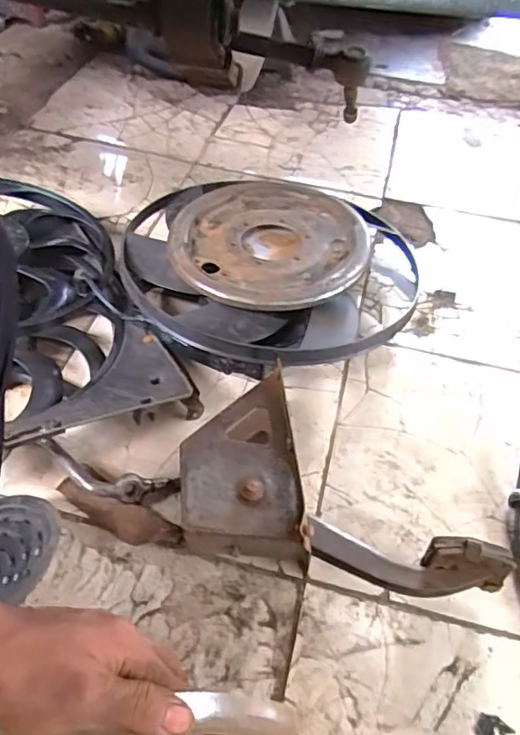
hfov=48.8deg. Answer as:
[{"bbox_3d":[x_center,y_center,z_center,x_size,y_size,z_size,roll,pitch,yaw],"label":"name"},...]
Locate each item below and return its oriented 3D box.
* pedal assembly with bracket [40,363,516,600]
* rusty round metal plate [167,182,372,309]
[{"bbox_3d":[0.009,0.127,0.709,0.542,0.099,0.224,11,51,8],"label":"pedal assembly with bracket"},{"bbox_3d":[0.013,-0.195,0.876,0.291,0.040,0.294,2,50,-2],"label":"rusty round metal plate"}]

